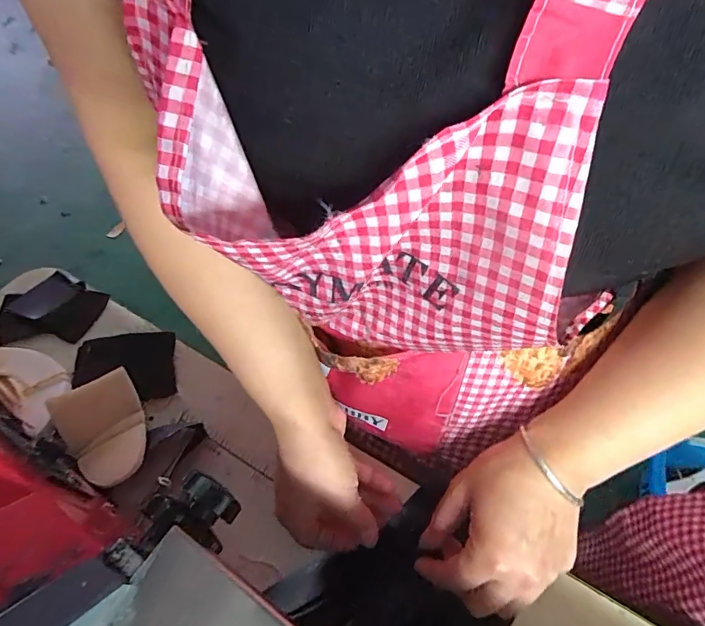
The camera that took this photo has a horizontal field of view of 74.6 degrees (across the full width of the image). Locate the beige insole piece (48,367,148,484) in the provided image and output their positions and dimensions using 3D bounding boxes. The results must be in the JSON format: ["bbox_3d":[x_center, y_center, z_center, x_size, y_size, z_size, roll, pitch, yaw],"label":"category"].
[{"bbox_3d":[-0.237,0.110,0.439,0.075,0.022,0.101,-27,60,-19],"label":"beige insole piece"}]

